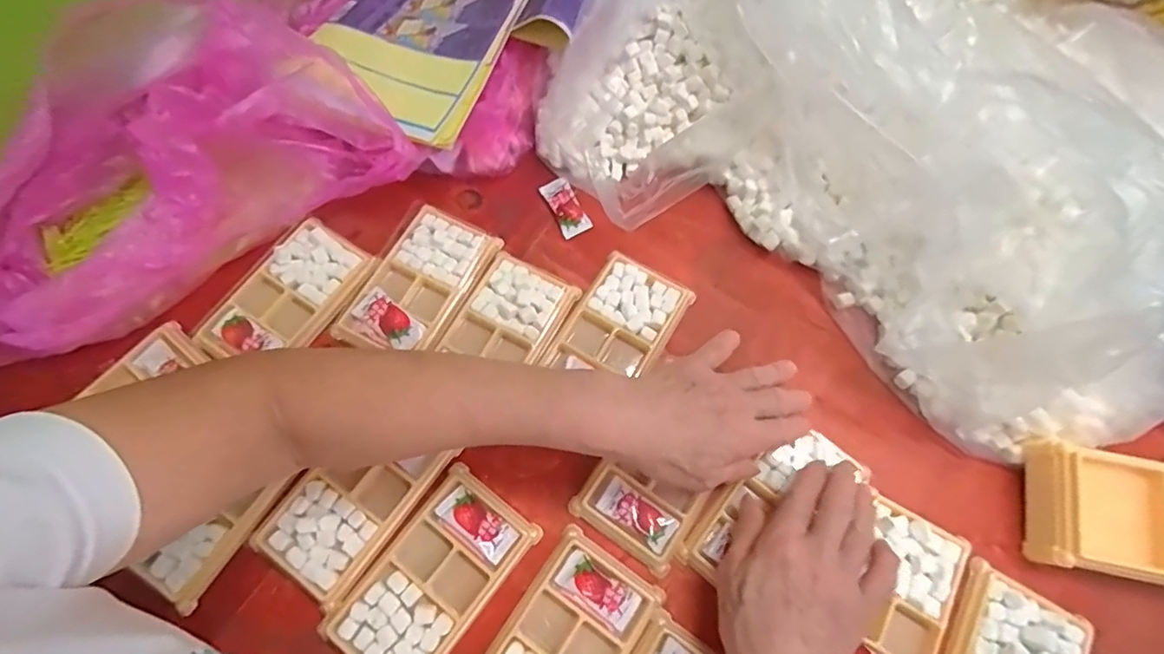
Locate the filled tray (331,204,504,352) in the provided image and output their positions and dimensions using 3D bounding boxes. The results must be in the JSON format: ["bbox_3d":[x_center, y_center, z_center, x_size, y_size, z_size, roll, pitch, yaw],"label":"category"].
[{"bbox_3d":[-0.133,-0.035,0.459,0.077,0.018,0.133,30,71,11],"label":"filled tray"}]

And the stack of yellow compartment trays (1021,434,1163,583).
[{"bbox_3d":[0.386,0.135,0.380,0.140,0.044,0.087,14,69,5],"label":"stack of yellow compartment trays"}]

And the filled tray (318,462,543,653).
[{"bbox_3d":[-0.102,0.172,0.376,0.078,0.011,0.136,36,73,13],"label":"filled tray"}]

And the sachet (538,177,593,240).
[{"bbox_3d":[-0.015,-0.108,0.493,0.026,0.008,0.057,-26,71,-10],"label":"sachet"}]

